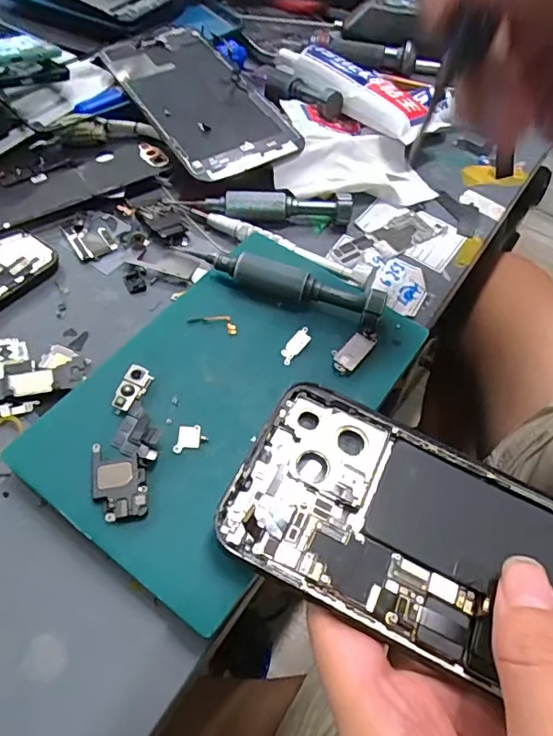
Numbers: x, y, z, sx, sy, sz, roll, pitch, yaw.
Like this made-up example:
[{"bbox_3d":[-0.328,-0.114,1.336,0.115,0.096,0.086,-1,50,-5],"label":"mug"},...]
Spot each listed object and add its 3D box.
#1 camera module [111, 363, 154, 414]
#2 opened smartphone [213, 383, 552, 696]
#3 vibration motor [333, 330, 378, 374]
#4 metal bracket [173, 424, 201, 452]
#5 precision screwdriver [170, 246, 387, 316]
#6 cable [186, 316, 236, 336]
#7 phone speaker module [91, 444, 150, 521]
[{"bbox_3d":[-0.061,0.009,0.219,0.009,0.006,0.021,23,58,10],"label":"camera module"},{"bbox_3d":[0.063,0.065,0.191,0.158,0.011,0.079,21,59,6],"label":"opened smartphone"},{"bbox_3d":[0.035,-0.009,0.239,0.013,0.005,0.027,36,62,18],"label":"vibration motor"},{"bbox_3d":[-0.036,0.028,0.212,0.011,0.004,0.011,-4,61,-9],"label":"metal bracket"},{"bbox_3d":[0.001,-0.042,0.252,0.102,0.016,0.012,19,58,7],"label":"precision screwdriver"},{"bbox_3d":[-0.029,-0.022,0.244,0.023,0.004,0.009,14,58,6],"label":"cable"},{"bbox_3d":[-0.060,0.043,0.198,0.018,0.004,0.031,-10,58,-11],"label":"phone speaker module"}]

